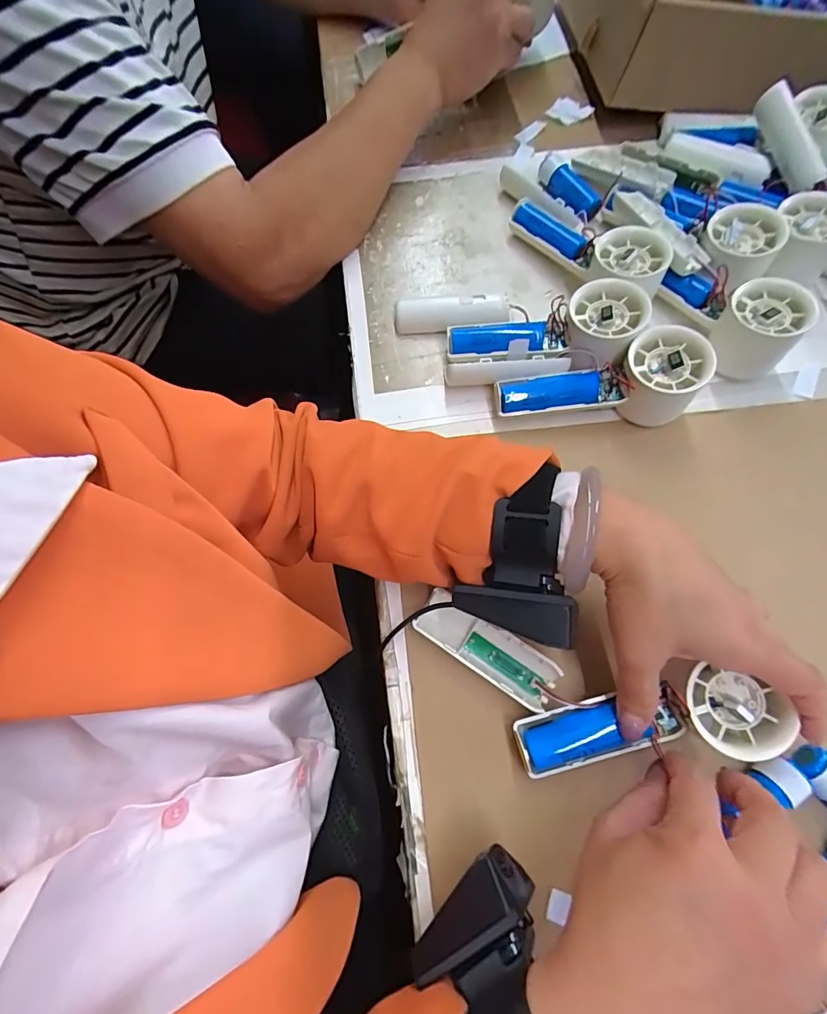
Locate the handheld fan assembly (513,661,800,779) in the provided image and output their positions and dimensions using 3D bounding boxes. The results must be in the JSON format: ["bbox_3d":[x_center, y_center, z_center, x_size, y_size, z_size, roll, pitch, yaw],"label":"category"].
[{"bbox_3d":[0.133,0.125,0.264,0.143,0.031,0.045,-14,69,9],"label":"handheld fan assembly"}]

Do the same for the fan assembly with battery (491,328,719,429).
[{"bbox_3d":[0.141,-0.089,0.354,0.149,0.050,0.055,-7,69,11],"label":"fan assembly with battery"}]

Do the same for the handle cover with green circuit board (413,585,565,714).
[{"bbox_3d":[0.047,0.094,0.302,0.094,0.020,0.032,34,75,11],"label":"handle cover with green circuit board"}]

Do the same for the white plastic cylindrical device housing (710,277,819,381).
[{"bbox_3d":[0.269,-0.138,0.363,0.051,0.059,0.050,0,71,1],"label":"white plastic cylindrical device housing"}]

